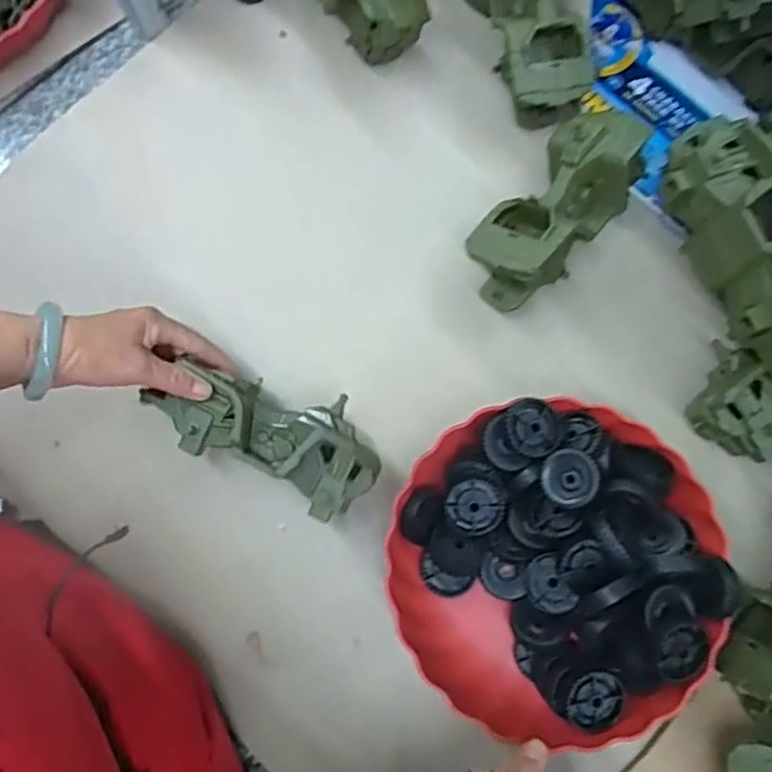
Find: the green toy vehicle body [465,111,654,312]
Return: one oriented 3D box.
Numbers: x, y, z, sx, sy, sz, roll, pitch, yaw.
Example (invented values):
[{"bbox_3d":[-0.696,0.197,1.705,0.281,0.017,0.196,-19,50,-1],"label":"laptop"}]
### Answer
[{"bbox_3d":[0.139,-0.144,0.563,0.083,0.083,0.179,38,81,9],"label":"green toy vehicle body"}]

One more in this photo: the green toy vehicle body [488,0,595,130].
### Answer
[{"bbox_3d":[0.129,-0.324,0.570,0.082,0.082,0.191,-14,106,-1],"label":"green toy vehicle body"}]

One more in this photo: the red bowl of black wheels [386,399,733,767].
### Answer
[{"bbox_3d":[0.125,0.134,0.500,0.239,0.069,0.236,0,77,2],"label":"red bowl of black wheels"}]

